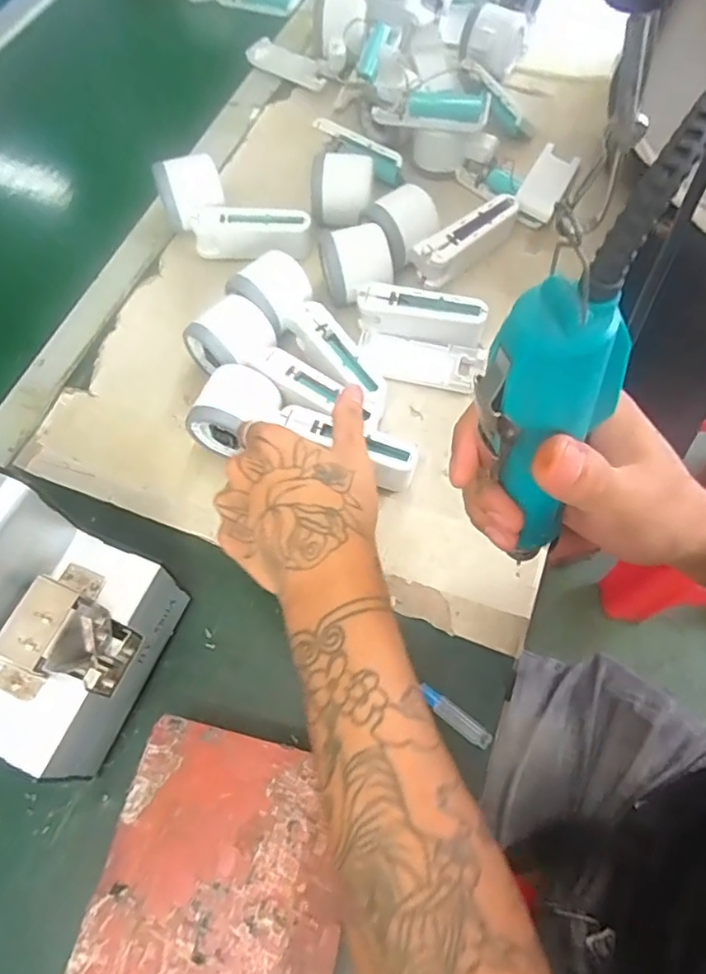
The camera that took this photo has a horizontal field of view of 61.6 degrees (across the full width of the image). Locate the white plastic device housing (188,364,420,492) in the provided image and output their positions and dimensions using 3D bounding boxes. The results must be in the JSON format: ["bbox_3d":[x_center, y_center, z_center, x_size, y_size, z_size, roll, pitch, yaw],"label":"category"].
[{"bbox_3d":[-0.033,-0.040,0.438,0.163,0.049,0.056,19,67,4],"label":"white plastic device housing"}]

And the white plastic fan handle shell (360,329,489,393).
[{"bbox_3d":[0.055,-0.106,0.491,0.105,0.014,0.041,16,66,8],"label":"white plastic fan handle shell"}]

